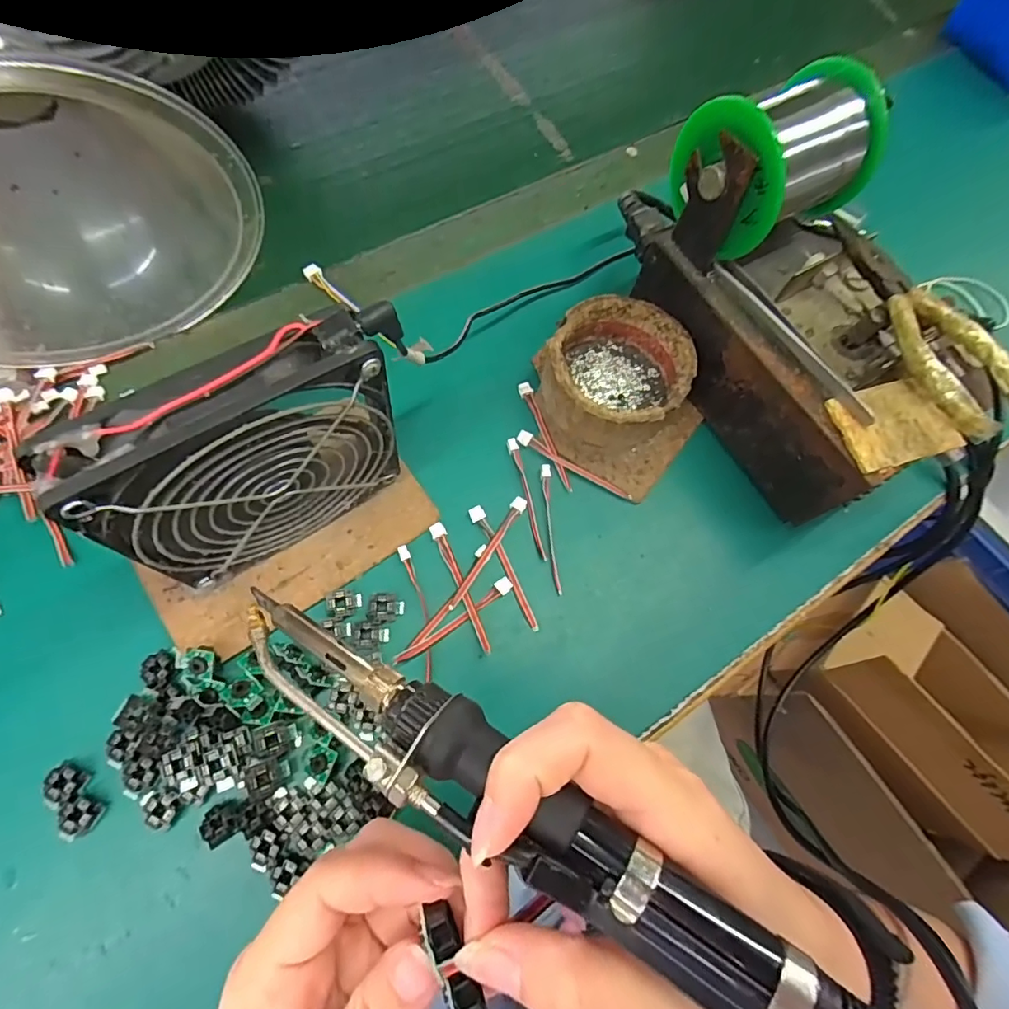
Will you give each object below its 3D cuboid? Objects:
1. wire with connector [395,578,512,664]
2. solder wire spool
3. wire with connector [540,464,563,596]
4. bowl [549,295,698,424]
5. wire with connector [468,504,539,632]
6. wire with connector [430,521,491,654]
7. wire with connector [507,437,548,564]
[{"bbox_3d":[-0.026,0.062,0.276,0.071,0.005,0.007,-34,78,-16],"label":"wire with connector"},{"bbox_3d":[0.137,-0.175,0.264,0.088,0.055,0.069,-26,76,-14],"label":"solder wire spool"},{"bbox_3d":[0.027,0.013,0.300,0.006,0.005,0.076,-2,71,-7],"label":"wire with connector"},{"bbox_3d":[0.069,-0.080,0.317,0.081,0.039,0.080,2,71,-6],"label":"bowl"},{"bbox_3d":[0.000,0.035,0.291,0.009,0.007,0.075,-23,75,-14],"label":"wire with connector"},{"bbox_3d":[-0.023,0.043,0.284,0.008,0.004,0.076,-22,75,-13],"label":"wire with connector"},{"bbox_3d":[0.014,-0.005,0.305,0.005,0.005,0.075,-12,73,-10],"label":"wire with connector"}]

